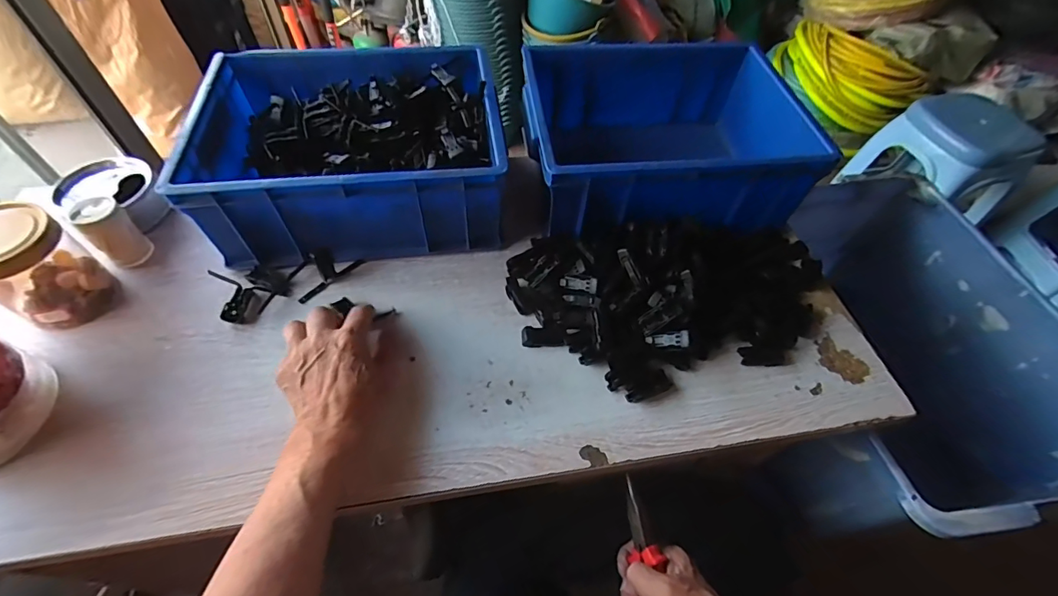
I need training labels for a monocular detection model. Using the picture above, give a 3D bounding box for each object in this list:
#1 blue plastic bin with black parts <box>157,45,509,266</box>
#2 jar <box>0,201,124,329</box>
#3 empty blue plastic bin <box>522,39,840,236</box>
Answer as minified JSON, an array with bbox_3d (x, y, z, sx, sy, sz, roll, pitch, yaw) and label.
[{"bbox_3d":[-0.211,-0.184,0.582,0.330,0.132,0.254,-6,55,-8],"label":"blue plastic bin with black parts"},{"bbox_3d":[-0.492,-0.032,0.457,0.077,0.116,0.083,2,55,-3],"label":"jar"},{"bbox_3d":[0.166,-0.202,0.623,0.325,0.156,0.276,-1,55,-5],"label":"empty blue plastic bin"}]

